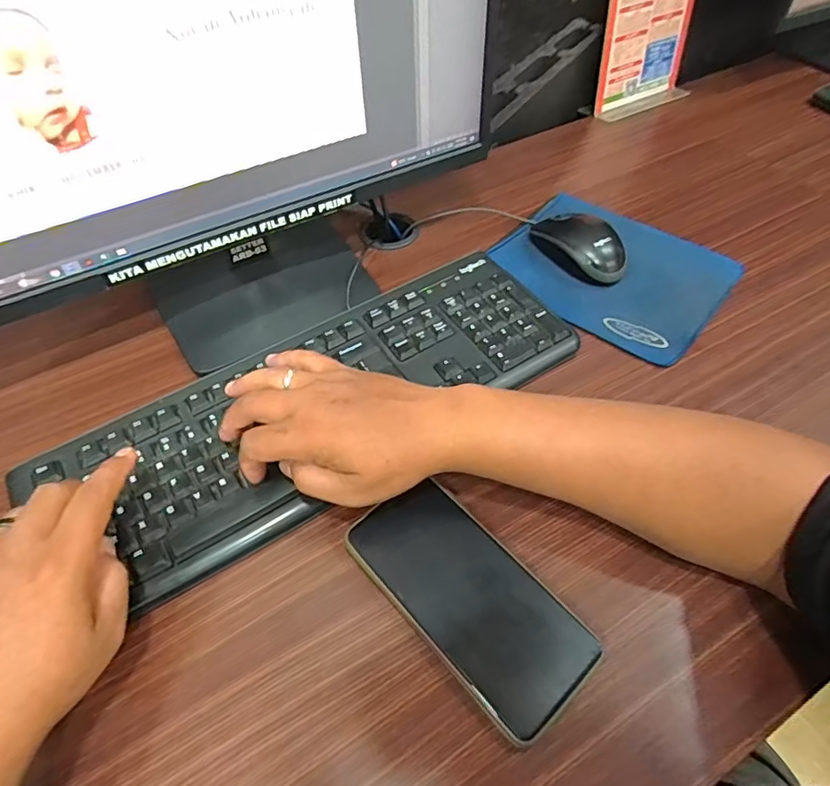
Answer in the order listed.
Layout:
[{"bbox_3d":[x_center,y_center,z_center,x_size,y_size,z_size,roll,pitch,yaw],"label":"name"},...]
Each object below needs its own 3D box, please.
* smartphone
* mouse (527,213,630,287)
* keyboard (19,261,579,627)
[{"bbox_3d":[0.034,0.128,0.342,0.076,0.011,0.159,-37,61,-23],"label":"smartphone"},{"bbox_3d":[0.166,-0.148,0.529,0.056,0.031,0.099,-30,59,-19],"label":"mouse"},{"bbox_3d":[-0.073,0.004,0.431,0.417,0.020,0.154,-30,59,-19],"label":"keyboard"}]

